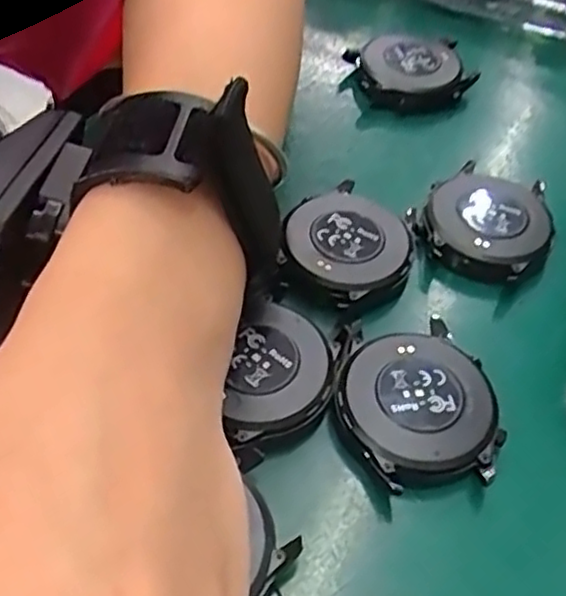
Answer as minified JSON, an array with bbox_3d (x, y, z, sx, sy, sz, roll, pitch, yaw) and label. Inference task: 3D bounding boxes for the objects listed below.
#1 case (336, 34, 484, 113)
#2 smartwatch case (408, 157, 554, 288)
[{"bbox_3d":[0.056,-0.096,0.306,0.050,0.011,0.043,-11,53,-14],"label":"case"},{"bbox_3d":[0.072,-0.026,0.254,0.044,0.017,0.049,30,55,18],"label":"smartwatch case"}]

